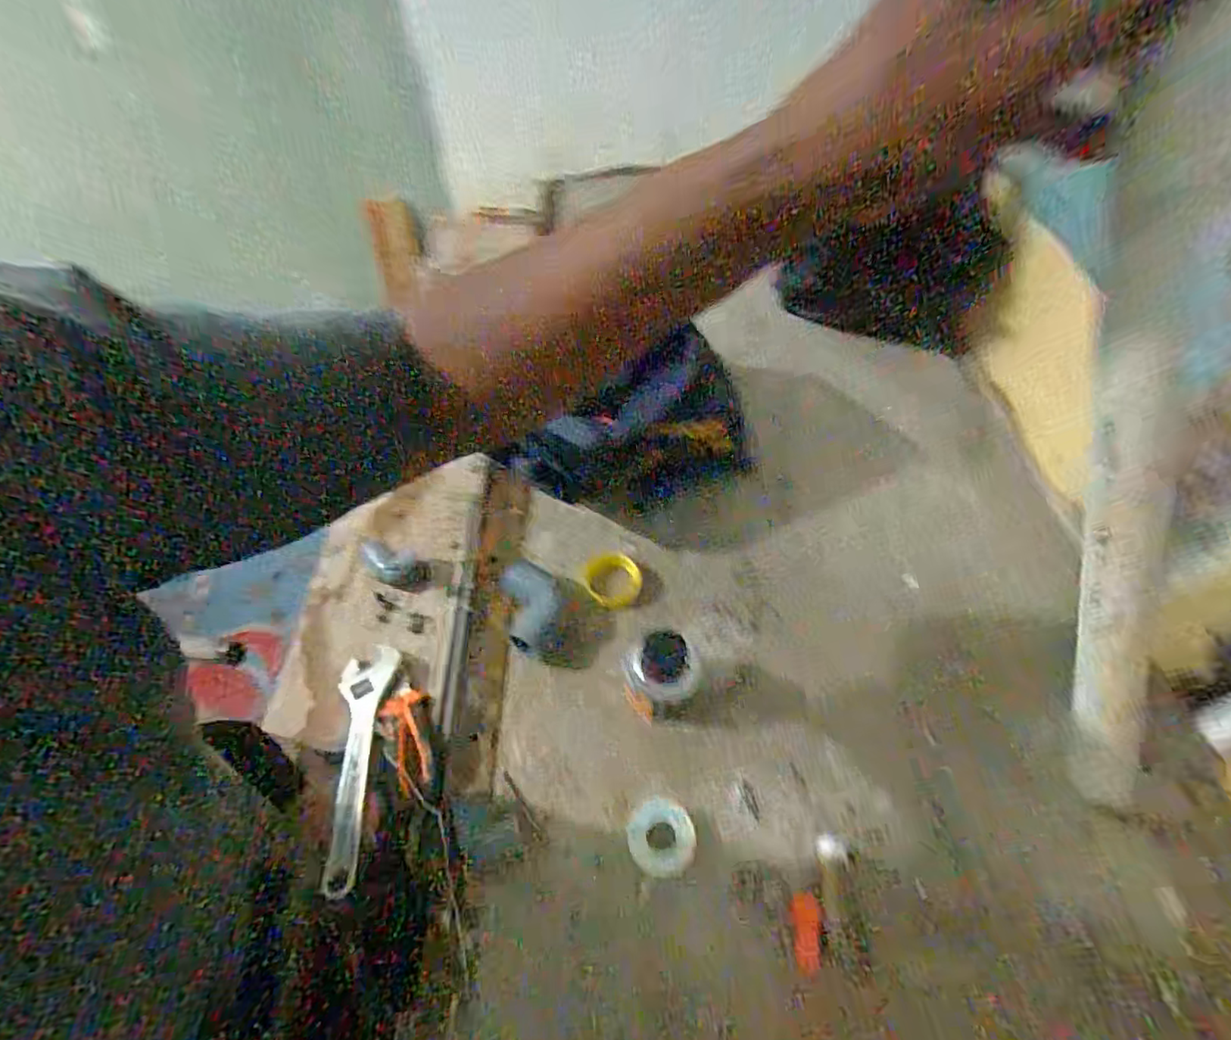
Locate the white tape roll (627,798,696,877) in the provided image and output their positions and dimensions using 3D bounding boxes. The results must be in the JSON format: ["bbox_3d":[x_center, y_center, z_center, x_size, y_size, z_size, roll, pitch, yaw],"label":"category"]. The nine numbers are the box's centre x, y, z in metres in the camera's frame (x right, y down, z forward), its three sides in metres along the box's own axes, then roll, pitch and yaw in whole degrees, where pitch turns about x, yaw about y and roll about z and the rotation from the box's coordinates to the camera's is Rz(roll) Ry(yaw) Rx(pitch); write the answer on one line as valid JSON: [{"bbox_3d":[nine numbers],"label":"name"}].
[{"bbox_3d":[0.037,0.259,0.490,0.053,0.016,0.055,0,52,1],"label":"white tape roll"}]

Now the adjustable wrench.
[{"bbox_3d":[-0.242,0.222,0.560,0.057,0.024,0.244,-11,35,-7],"label":"adjustable wrench"}]

